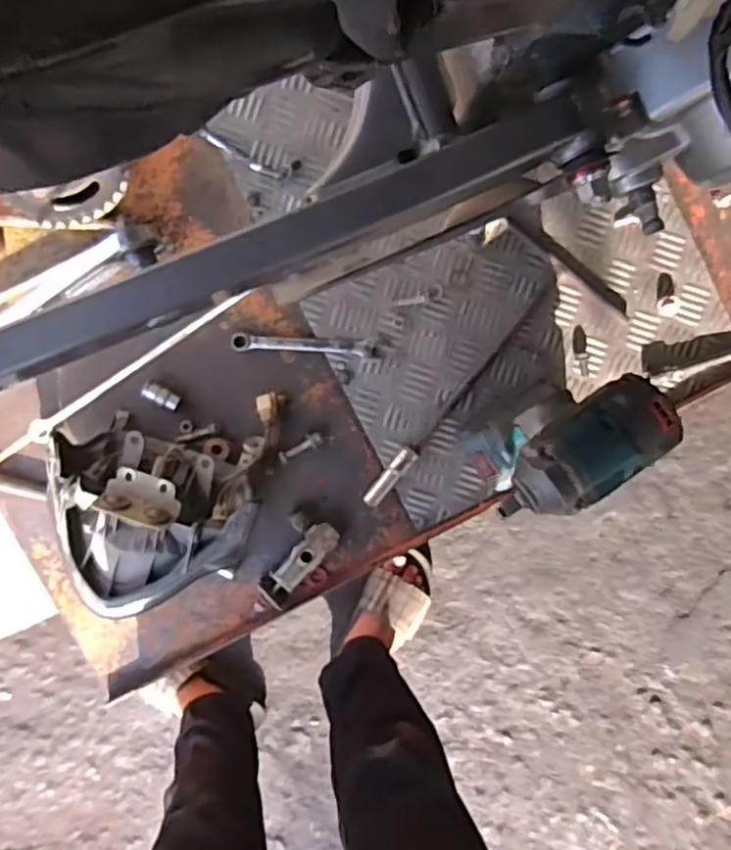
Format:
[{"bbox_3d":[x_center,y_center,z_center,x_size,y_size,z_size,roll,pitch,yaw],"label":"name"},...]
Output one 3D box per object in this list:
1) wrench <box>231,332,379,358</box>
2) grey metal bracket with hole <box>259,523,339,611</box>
[{"bbox_3d":[-0.065,-0.085,0.700,0.151,0.011,0.020,2,95,-1],"label":"wrench"},{"bbox_3d":[-0.071,0.149,0.714,0.035,0.020,0.101,41,94,-4],"label":"grey metal bracket with hole"}]

